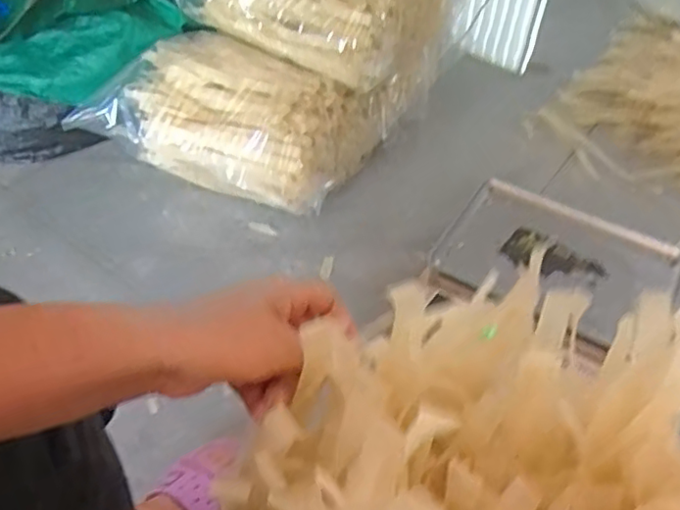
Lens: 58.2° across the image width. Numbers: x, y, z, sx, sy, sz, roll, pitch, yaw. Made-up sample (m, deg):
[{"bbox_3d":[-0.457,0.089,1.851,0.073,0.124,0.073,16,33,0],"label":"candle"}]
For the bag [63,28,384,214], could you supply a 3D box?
[{"bbox_3d":[-0.199,-0.261,1.115,0.464,0.198,0.284,21,49,15],"label":"bag"}]

